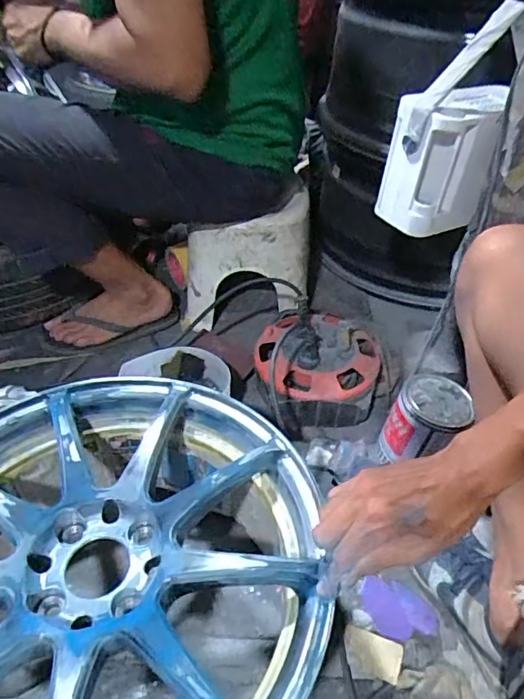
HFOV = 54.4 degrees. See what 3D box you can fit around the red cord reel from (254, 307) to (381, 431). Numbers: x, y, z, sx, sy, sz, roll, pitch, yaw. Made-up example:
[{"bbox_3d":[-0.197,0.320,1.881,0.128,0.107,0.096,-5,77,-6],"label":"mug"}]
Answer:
[{"bbox_3d":[0.097,0.021,0.875,0.204,0.120,0.236,9,42,7],"label":"red cord reel"}]

